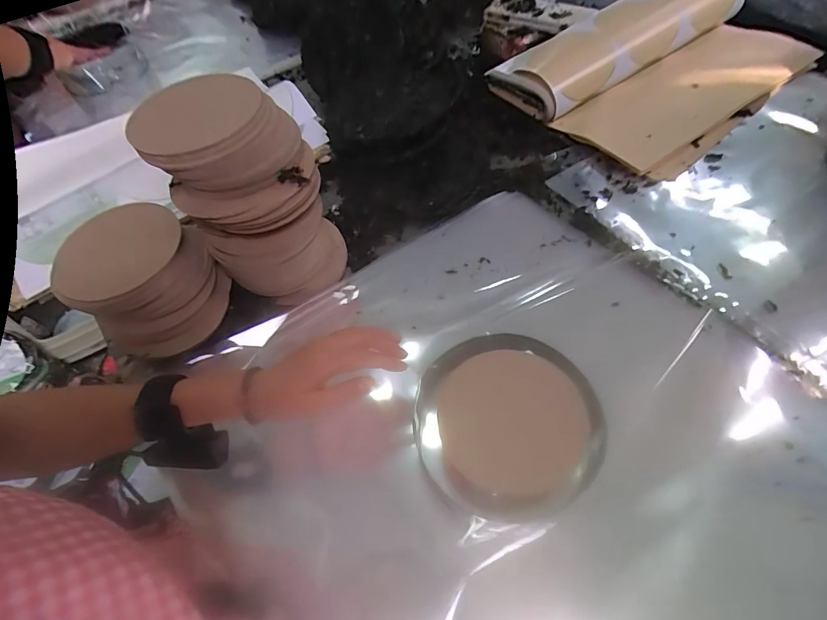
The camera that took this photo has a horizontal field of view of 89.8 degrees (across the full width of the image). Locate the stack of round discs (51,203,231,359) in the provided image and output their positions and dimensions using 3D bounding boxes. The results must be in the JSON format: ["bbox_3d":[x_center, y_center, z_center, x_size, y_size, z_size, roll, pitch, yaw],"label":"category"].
[{"bbox_3d":[-0.309,-0.030,0.489,0.119,0.112,0.150,30,67,21],"label":"stack of round discs"}]

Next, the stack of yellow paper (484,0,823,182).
[{"bbox_3d":[0.440,-0.440,0.729,0.483,0.081,0.360,-32,62,-13],"label":"stack of yellow paper"}]

